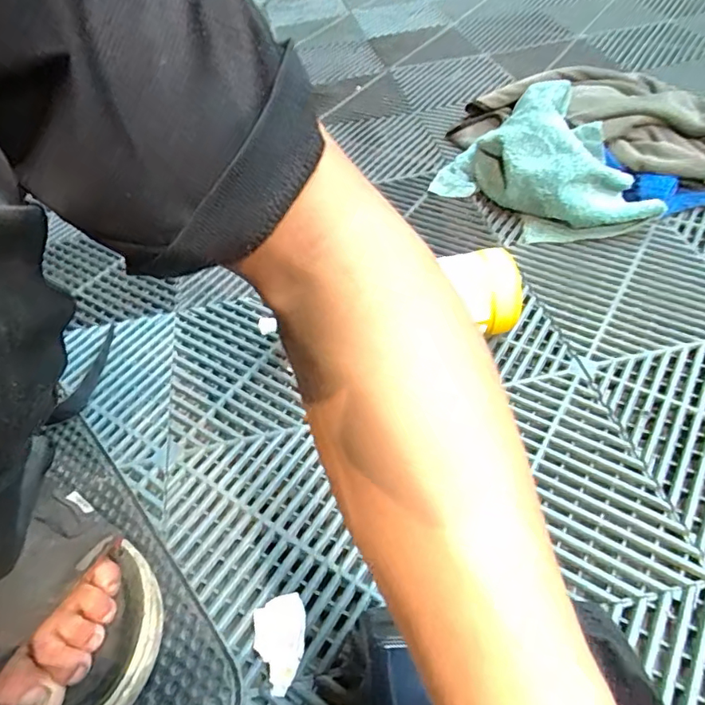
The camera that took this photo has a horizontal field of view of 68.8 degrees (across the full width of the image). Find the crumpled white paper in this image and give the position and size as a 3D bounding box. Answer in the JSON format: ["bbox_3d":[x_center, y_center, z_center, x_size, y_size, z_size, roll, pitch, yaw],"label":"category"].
[{"bbox_3d":[-0.051,0.204,0.360,0.037,0.008,0.061,-9,48,-1],"label":"crumpled white paper"}]

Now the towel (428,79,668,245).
[{"bbox_3d":[0.230,-0.231,0.640,0.176,0.110,0.234,-18,49,-10],"label":"towel"}]

